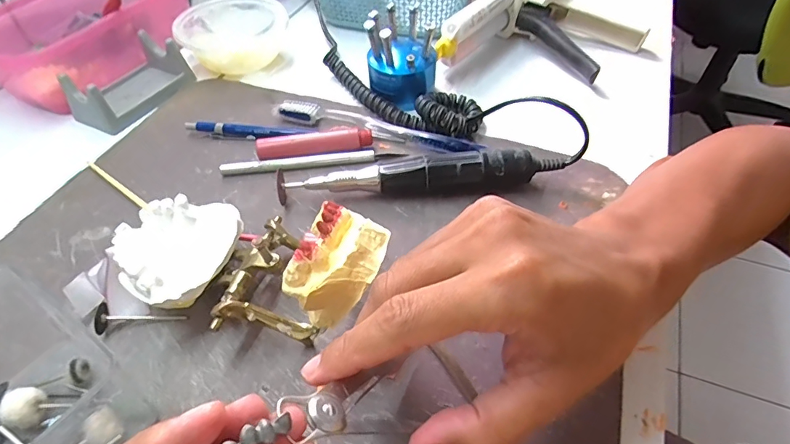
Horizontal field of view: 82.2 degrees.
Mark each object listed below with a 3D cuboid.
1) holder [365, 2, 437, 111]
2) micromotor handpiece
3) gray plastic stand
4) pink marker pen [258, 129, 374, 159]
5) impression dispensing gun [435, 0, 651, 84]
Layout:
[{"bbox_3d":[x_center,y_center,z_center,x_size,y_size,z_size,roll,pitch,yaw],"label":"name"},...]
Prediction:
[{"bbox_3d":[0.005,-0.141,0.381,0.057,0.061,0.060,0,50,1],"label":"holder"},{"bbox_3d":[0.018,-0.033,0.313,0.194,0.028,0.024,-3,50,-1],"label":"micromotor handpiece"},{"bbox_3d":[-0.238,-0.126,0.400,0.062,0.034,0.098,18,52,16],"label":"gray plastic stand"},{"bbox_3d":[-0.061,-0.060,0.347,0.087,0.015,0.015,-8,50,-6],"label":"pink marker pen"},{"bbox_3d":[0.140,-0.179,0.418,0.160,0.047,0.160,24,54,20],"label":"impression dispensing gun"}]

